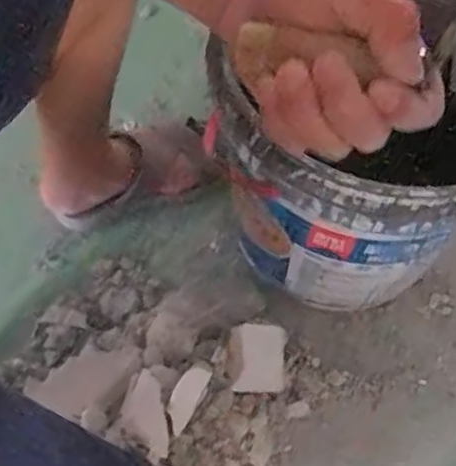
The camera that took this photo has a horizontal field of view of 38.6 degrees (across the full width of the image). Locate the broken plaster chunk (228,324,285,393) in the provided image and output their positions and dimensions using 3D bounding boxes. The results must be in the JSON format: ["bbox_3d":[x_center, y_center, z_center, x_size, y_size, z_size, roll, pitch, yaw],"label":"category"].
[{"bbox_3d":[0.034,0.142,0.738,0.063,0.011,0.074,3,82,-8],"label":"broken plaster chunk"}]

